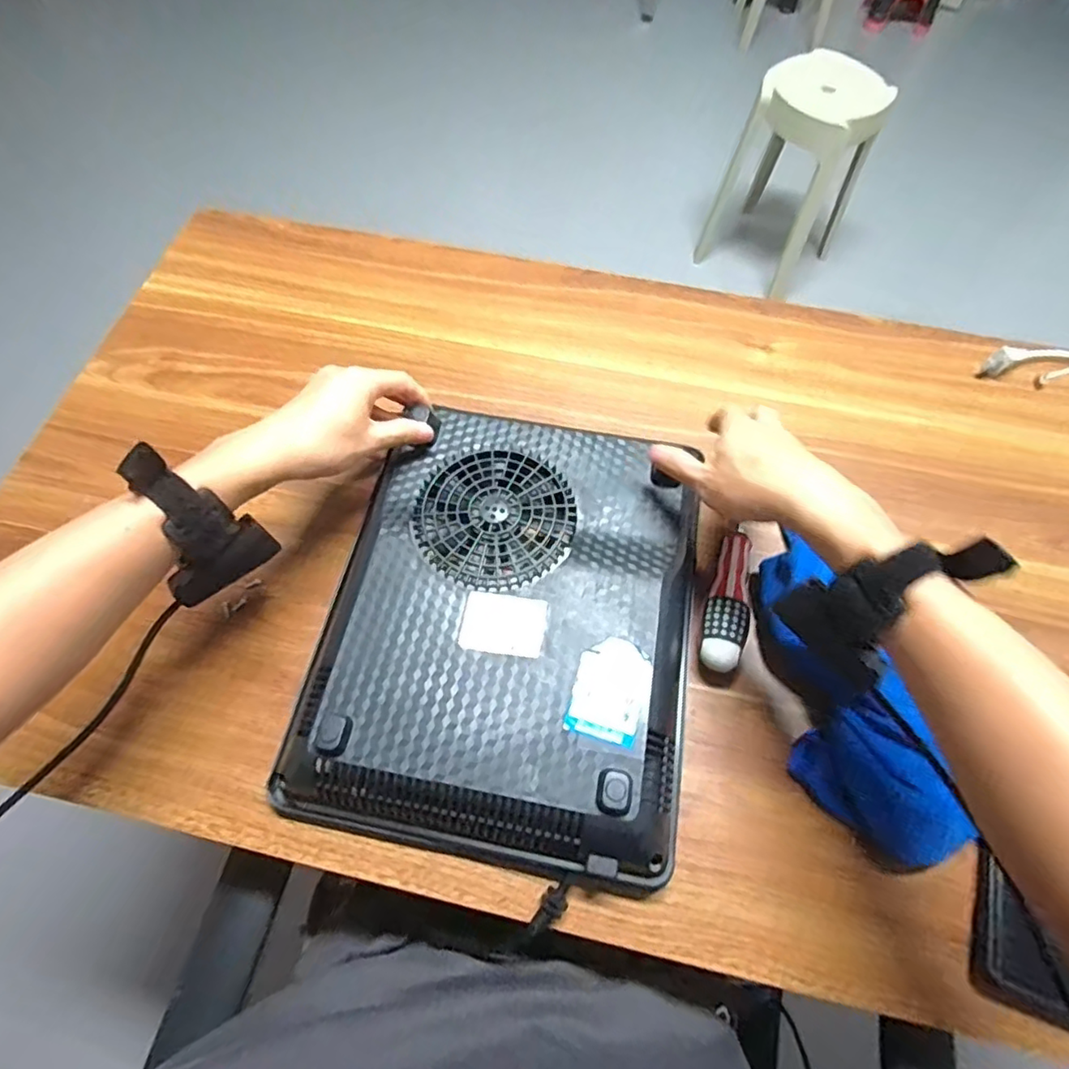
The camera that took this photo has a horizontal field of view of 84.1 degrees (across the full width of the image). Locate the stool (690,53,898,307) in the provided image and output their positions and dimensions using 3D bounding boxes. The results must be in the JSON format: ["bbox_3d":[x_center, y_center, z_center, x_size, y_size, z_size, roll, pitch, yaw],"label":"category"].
[{"bbox_3d":[0.638,-0.884,1.484,0.277,0.445,0.285,39,70,16],"label":"stool"}]

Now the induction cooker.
[{"bbox_3d":[-0.017,0.050,0.436,0.262,0.051,0.333,10,65,4],"label":"induction cooker"}]

